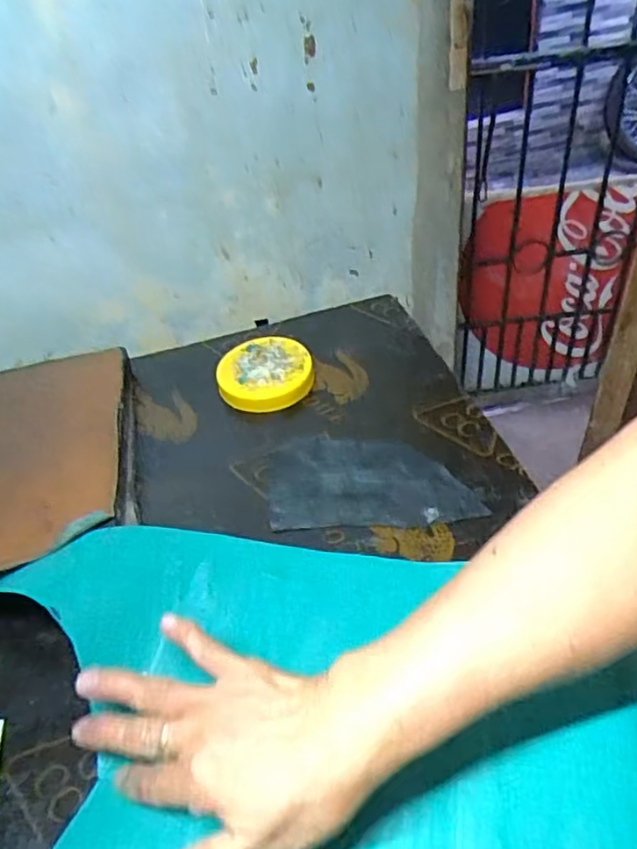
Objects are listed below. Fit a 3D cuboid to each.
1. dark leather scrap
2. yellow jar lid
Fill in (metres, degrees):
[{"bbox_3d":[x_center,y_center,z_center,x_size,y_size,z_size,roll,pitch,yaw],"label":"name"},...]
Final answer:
[{"bbox_3d":[0.039,0.044,0.506,0.161,0.004,0.092,-5,44,8],"label":"dark leather scrap"},{"bbox_3d":[-0.052,-0.050,0.610,0.088,0.021,0.088,-4,42,4],"label":"yellow jar lid"}]

